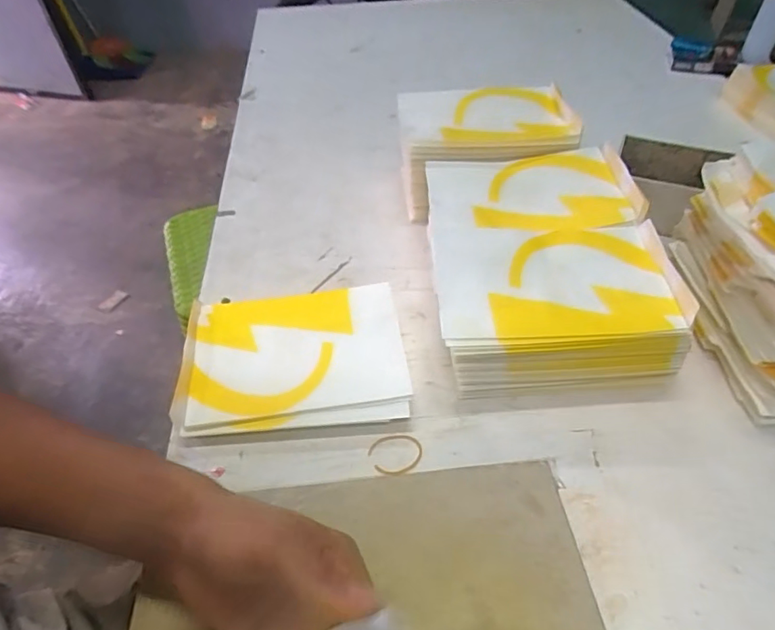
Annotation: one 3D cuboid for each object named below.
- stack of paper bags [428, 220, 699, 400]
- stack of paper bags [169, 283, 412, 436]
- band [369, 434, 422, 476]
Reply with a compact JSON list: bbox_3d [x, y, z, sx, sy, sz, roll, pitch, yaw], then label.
[{"bbox_3d":[0.130,-0.006,0.421,0.177,0.088,0.119,-3,47,-2],"label":"stack of paper bags"},{"bbox_3d":[-0.080,0.035,0.433,0.181,0.029,0.136,-4,47,-3],"label":"stack of paper bags"},{"bbox_3d":[0.007,0.104,0.385,0.039,0.004,0.034,-16,49,-14],"label":"band"}]

